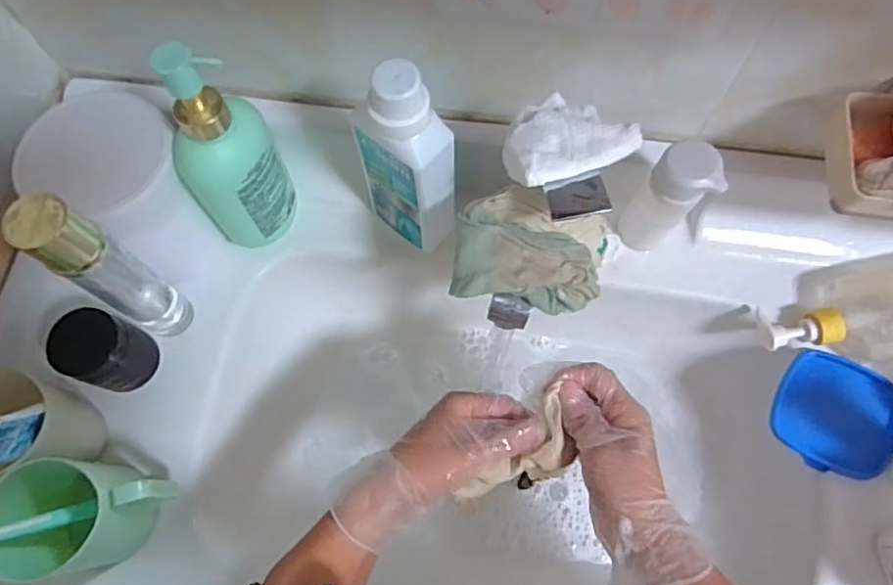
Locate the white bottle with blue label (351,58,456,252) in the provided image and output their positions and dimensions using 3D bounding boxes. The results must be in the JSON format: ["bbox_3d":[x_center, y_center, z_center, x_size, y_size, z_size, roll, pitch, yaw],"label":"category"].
[{"bbox_3d":[-0.029,-0.098,0.460,0.080,0.192,0.046,39,74,14],"label":"white bottle with blue label"}]

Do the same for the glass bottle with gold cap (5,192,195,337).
[{"bbox_3d":[-0.250,-0.014,0.438,0.033,0.175,0.038,28,72,11],"label":"glass bottle with gold cap"}]

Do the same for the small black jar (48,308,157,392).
[{"bbox_3d":[-0.287,0.050,0.495,0.054,0.068,0.054,0,69,0],"label":"small black jar"}]

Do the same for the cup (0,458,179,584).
[{"bbox_3d":[-0.263,0.166,0.432,0.104,0.090,0.076,0,69,1],"label":"cup"}]

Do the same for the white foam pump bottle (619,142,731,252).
[{"bbox_3d":[0.186,-0.074,0.499,0.050,0.139,0.041,7,69,3],"label":"white foam pump bottle"}]

